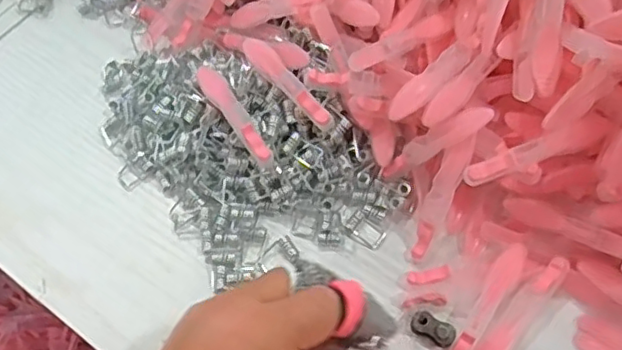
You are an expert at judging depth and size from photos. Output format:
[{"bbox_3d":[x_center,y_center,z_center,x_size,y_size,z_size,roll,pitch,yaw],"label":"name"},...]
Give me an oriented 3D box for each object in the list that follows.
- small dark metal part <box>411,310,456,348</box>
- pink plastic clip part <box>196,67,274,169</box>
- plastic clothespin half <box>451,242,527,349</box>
[{"bbox_3d":[0.064,0.081,0.322,0.023,0.009,0.011,29,66,18],"label":"small dark metal part"},{"bbox_3d":[-0.045,-0.035,0.363,0.013,0.011,0.075,-32,65,-14],"label":"pink plastic clip part"},{"bbox_3d":[0.091,0.071,0.322,0.013,0.006,0.079,28,78,18],"label":"plastic clothespin half"}]

